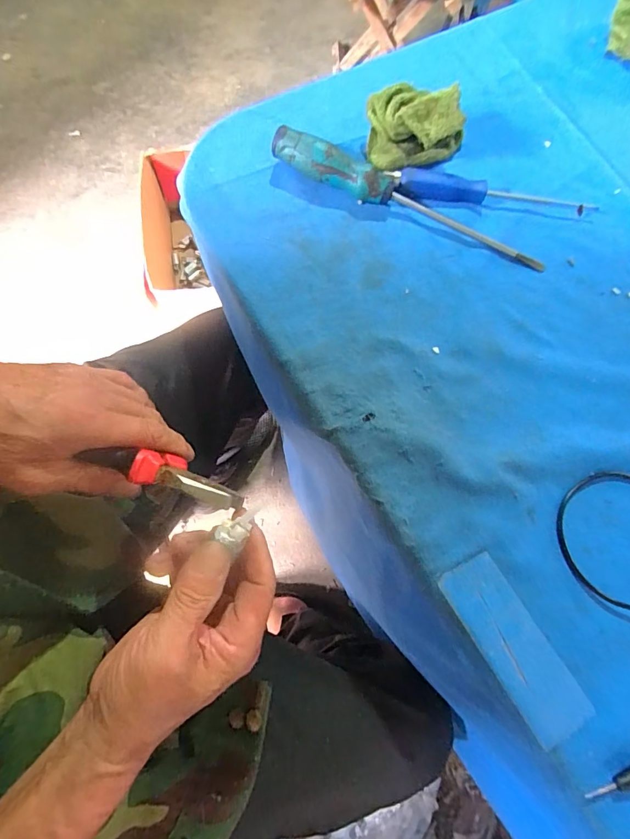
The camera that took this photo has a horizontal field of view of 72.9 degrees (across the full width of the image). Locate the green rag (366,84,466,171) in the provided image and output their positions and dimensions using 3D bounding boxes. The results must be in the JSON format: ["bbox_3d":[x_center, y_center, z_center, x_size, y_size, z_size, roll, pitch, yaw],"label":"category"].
[{"bbox_3d":[0.090,-0.264,0.377,0.093,0.050,0.064,-17,74,-8],"label":"green rag"}]

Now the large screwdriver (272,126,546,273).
[{"bbox_3d":[0.081,-0.190,0.362,0.246,0.035,0.024,22,73,5],"label":"large screwdriver"}]

